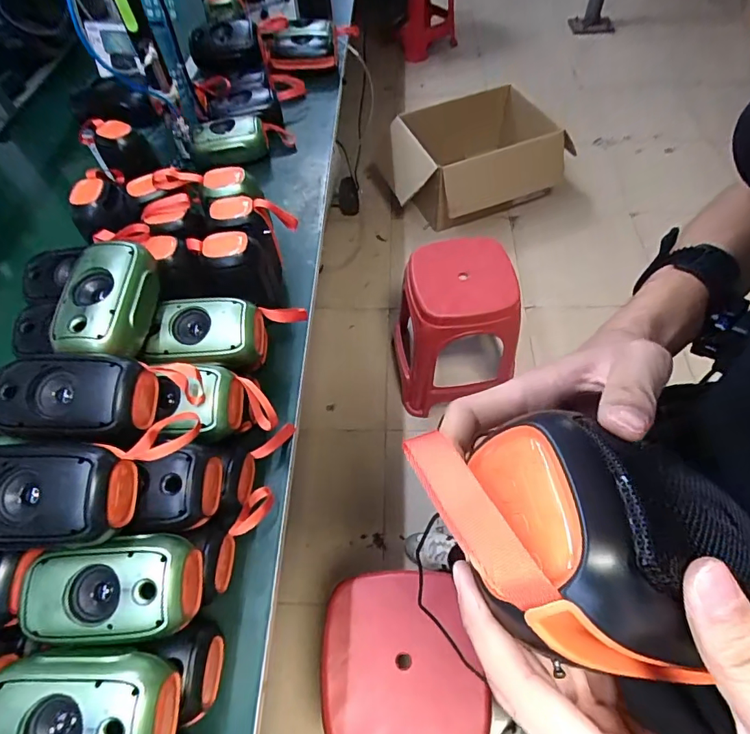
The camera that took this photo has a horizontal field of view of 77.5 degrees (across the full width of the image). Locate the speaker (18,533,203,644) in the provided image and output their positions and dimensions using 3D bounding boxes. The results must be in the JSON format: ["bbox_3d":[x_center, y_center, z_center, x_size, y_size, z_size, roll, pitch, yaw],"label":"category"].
[{"bbox_3d":[-0.262,0.222,0.459,0.164,0.059,0.094,-9,58,-2],"label":"speaker"}]

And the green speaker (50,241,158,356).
[{"bbox_3d":[-0.330,-0.079,0.579,0.092,0.065,0.164,-1,58,3],"label":"green speaker"}]

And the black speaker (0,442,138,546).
[{"bbox_3d":[-0.318,0.123,0.453,0.158,0.056,0.098,-2,83,-3],"label":"black speaker"}]

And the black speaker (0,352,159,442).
[{"bbox_3d":[-0.325,0.038,0.509,0.156,0.069,0.092,3,58,5],"label":"black speaker"}]

